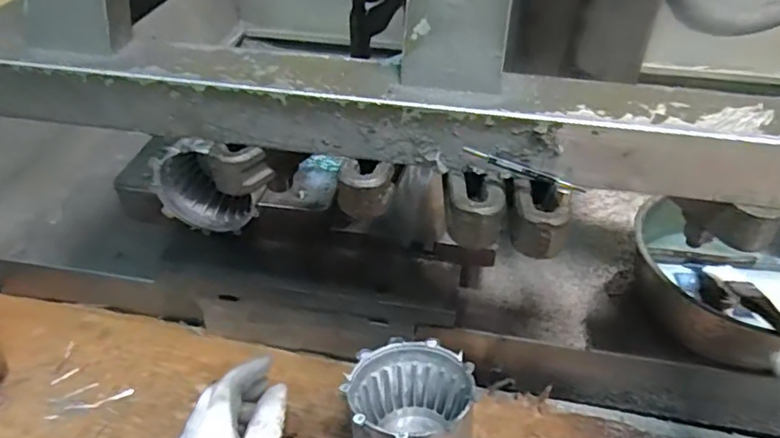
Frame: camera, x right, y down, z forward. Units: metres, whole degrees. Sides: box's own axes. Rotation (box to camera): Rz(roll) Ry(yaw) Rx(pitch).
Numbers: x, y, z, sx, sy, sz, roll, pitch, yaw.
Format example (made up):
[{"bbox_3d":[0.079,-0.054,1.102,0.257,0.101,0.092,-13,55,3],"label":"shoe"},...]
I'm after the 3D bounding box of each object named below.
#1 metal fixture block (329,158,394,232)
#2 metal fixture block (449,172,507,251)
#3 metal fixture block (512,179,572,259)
[{"bbox_3d":[-0.015,-0.014,0.338,0.028,0.031,0.031,10,42,11],"label":"metal fixture block"},{"bbox_3d":[0.048,-0.004,0.326,0.031,0.026,0.034,6,42,6],"label":"metal fixture block"},{"bbox_3d":[0.082,0.000,0.318,0.030,0.028,0.034,11,42,11],"label":"metal fixture block"}]

